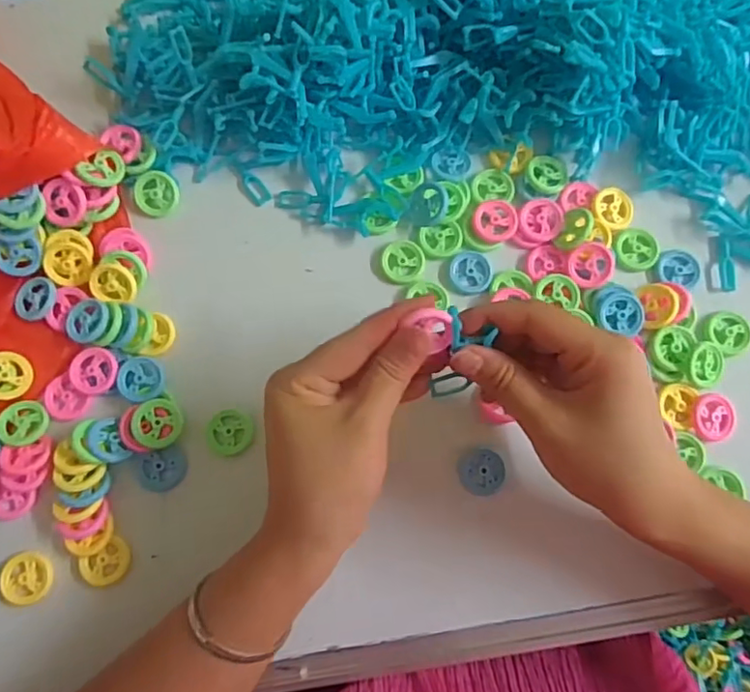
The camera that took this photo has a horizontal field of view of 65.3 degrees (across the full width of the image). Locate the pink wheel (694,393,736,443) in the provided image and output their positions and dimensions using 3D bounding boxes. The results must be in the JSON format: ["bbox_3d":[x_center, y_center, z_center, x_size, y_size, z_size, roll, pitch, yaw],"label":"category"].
[{"bbox_3d":[0.212,0.044,0.363,0.026,0.006,0.029,0,77,1],"label":"pink wheel"}]

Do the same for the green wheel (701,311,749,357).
[{"bbox_3d":[0.227,-0.008,0.375,0.031,0.009,0.029,0,77,1],"label":"green wheel"}]

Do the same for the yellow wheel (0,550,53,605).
[{"bbox_3d":[-0.206,0.137,0.346,0.028,0.004,0.028,-4,77,0],"label":"yellow wheel"}]

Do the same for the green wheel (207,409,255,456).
[{"bbox_3d":[-0.090,0.054,0.367,0.027,0.005,0.028,0,77,1],"label":"green wheel"}]

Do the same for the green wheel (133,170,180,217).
[{"bbox_3d":[-0.146,-0.102,0.392,0.028,0.004,0.029,-1,100,-8],"label":"green wheel"}]

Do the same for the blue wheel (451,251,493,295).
[{"bbox_3d":[0.064,-0.049,0.386,0.026,0.004,0.028,0,77,1],"label":"blue wheel"}]

